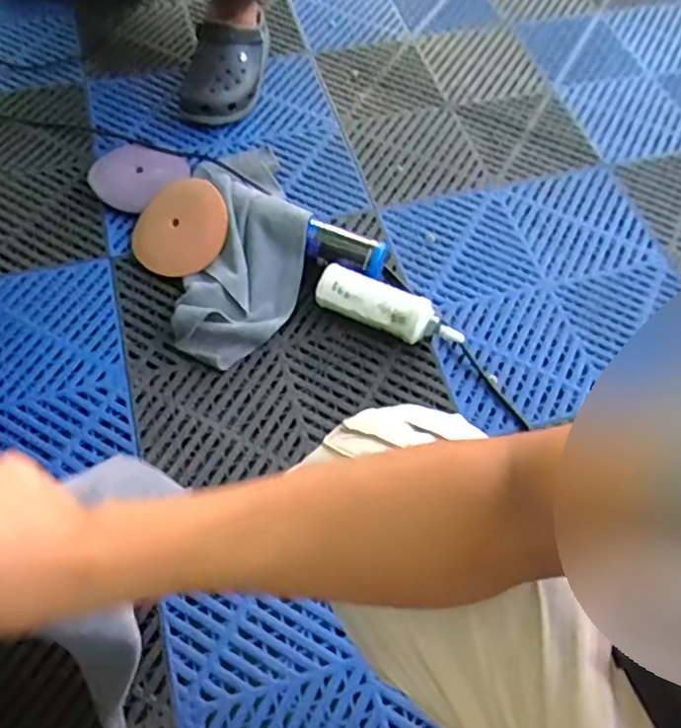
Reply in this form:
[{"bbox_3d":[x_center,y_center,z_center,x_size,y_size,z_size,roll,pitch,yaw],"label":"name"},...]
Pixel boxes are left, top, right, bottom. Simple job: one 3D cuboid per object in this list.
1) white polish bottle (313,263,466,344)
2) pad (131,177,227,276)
[{"bbox_3d":[0.065,-0.072,0.852,0.207,0.058,0.058,22,62,9],"label":"white polish bottle"},{"bbox_3d":[-0.228,-0.195,0.897,0.141,0.013,0.138,-24,75,9],"label":"pad"}]

